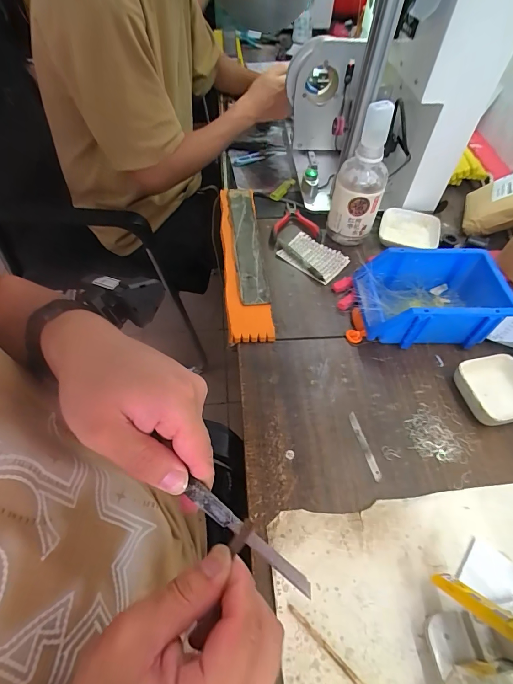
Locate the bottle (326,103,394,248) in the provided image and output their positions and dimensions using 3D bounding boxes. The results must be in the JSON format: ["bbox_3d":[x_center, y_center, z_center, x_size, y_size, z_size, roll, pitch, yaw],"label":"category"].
[{"bbox_3d":[0.160,-0.247,0.540,0.073,0.194,0.061,15,55,9],"label":"bottle"}]

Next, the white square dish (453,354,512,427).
[{"bbox_3d":[0.293,0.060,0.435,0.085,0.032,0.082,-11,56,-9],"label":"white square dish"}]

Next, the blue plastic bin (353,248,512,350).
[{"bbox_3d":[0.247,-0.062,0.490,0.210,0.080,0.125,2,54,0],"label":"blue plastic bin"}]

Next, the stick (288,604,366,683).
[{"bbox_3d":[0.085,0.283,0.293,0.146,0.004,0.008,38,62,23],"label":"stick"}]

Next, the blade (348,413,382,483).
[{"bbox_3d":[0.126,0.120,0.409,0.010,0.005,0.079,-12,56,-10],"label":"blade"}]

